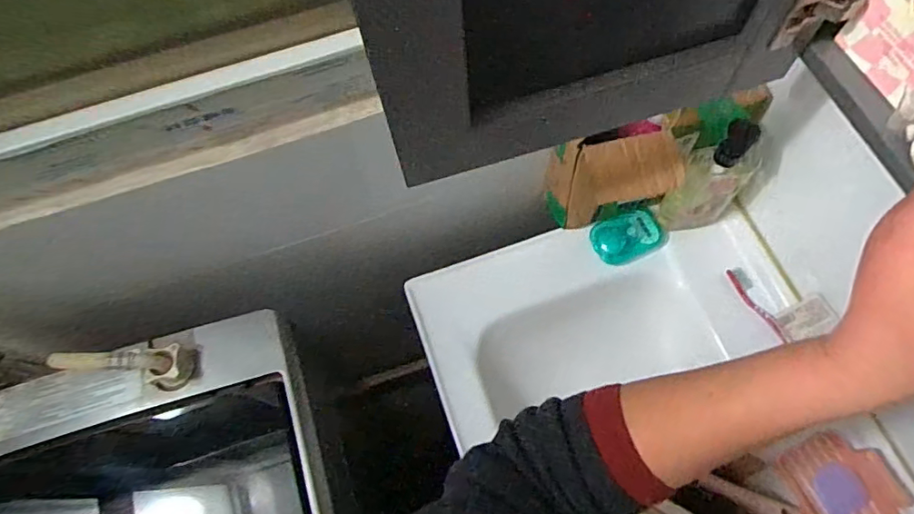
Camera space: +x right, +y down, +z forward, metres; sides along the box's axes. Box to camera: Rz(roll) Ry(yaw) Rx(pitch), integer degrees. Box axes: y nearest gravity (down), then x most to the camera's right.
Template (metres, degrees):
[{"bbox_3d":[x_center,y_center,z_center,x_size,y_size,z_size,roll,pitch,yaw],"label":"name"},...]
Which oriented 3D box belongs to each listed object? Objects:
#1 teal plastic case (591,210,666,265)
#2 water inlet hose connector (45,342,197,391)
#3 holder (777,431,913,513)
[{"bbox_3d":[0.235,-0.028,0.761,0.094,0.028,0.063,-18,68,-4],"label":"teal plastic case"},{"bbox_3d":[-0.350,0.111,0.570,0.146,0.045,0.044,5,67,-10],"label":"water inlet hose connector"},{"bbox_3d":[0.442,0.266,0.619,0.105,0.029,0.126,-25,68,-7],"label":"holder"}]

